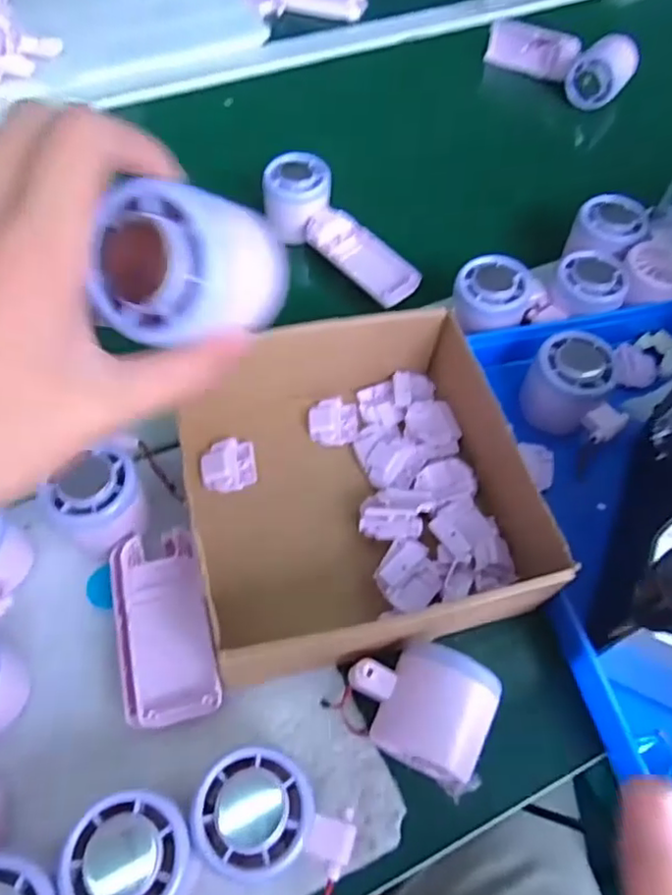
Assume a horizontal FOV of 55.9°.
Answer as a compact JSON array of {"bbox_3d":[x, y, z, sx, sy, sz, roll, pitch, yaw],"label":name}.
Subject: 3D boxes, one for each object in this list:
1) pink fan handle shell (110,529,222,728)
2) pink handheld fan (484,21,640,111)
[{"bbox_3d":[-0.098,0.099,0.359,0.051,0.016,0.108,-12,60,-9],"label":"pink fan handle shell"},{"bbox_3d":[0.253,-0.450,0.719,0.170,0.054,0.065,37,65,19],"label":"pink handheld fan"}]

